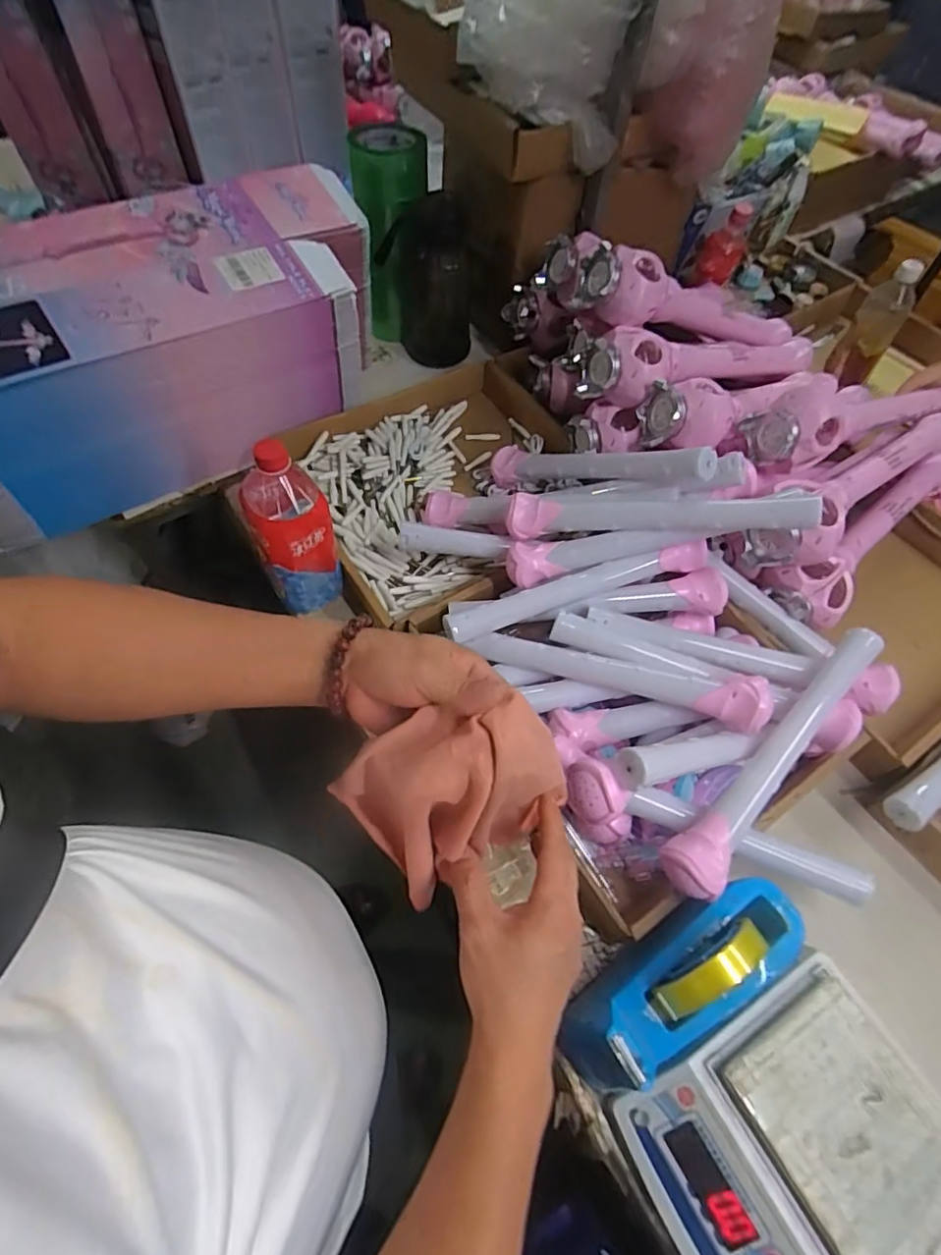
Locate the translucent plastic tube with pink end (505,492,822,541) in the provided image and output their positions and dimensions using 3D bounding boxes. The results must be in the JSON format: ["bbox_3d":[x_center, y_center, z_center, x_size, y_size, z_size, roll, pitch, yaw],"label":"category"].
[{"bbox_3d":[0.183,-0.114,0.594,0.301,0.031,0.041,4,58,22],"label":"translucent plastic tube with pink end"}]

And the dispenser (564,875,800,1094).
[{"bbox_3d":[0.167,0.281,0.451,0.217,0.097,0.076,-35,67,-5],"label":"dispenser"}]

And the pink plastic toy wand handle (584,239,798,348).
[{"bbox_3d":[0.304,-0.430,0.774,0.354,0.077,0.075,-4,58,-29],"label":"pink plastic toy wand handle"}]

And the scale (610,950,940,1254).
[{"bbox_3d":[0.246,0.392,0.437,0.223,0.080,0.178,-28,65,-18],"label":"scale"}]

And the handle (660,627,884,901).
[{"bbox_3d":[0.282,0.113,0.513,0.309,0.039,0.050,-38,69,-22],"label":"handle"}]

